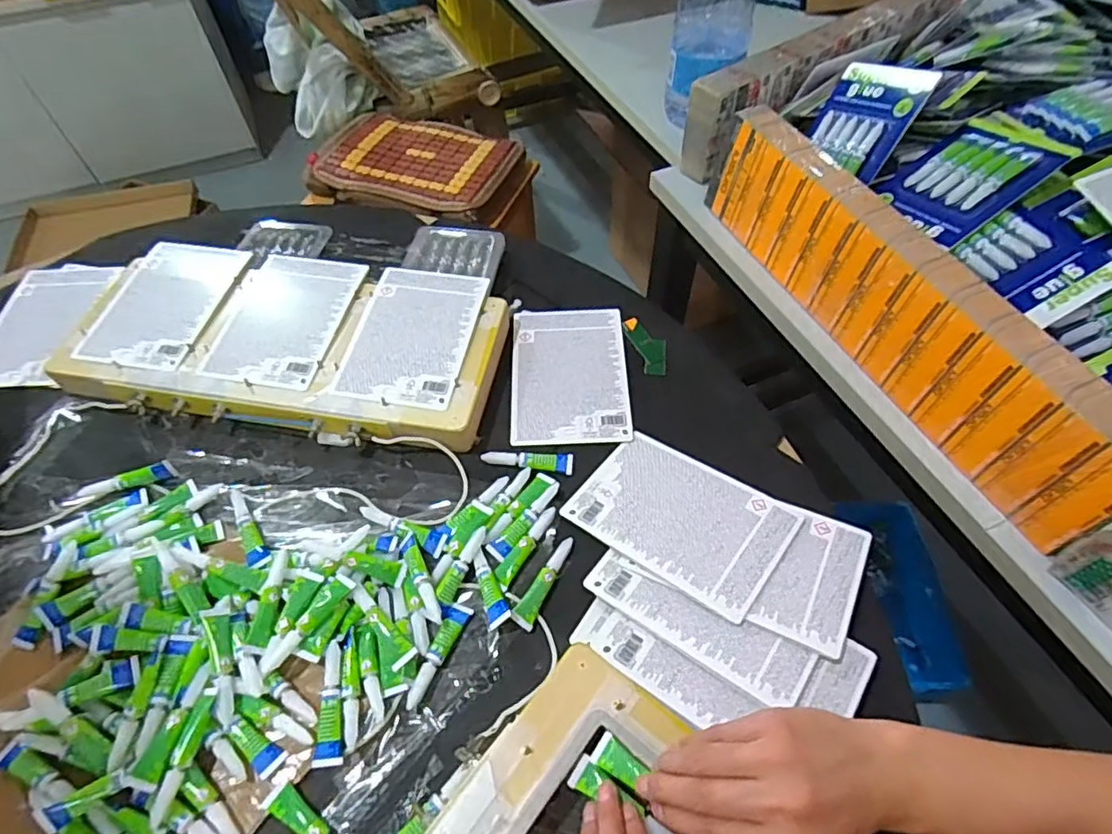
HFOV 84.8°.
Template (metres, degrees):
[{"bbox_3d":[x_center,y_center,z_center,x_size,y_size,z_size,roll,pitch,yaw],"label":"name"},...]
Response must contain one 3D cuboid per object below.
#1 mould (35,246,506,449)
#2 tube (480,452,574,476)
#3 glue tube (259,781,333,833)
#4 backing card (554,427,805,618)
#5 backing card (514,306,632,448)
[{"bbox_3d":[-0.267,-0.078,0.623,0.416,0.049,0.196,7,55,8],"label":"mould"},{"bbox_3d":[-0.026,0.041,0.555,0.083,0.008,0.021,1,54,3],"label":"tube"},{"bbox_3d":[-0.159,0.272,0.403,0.081,0.012,0.019,24,59,18],"label":"glue tube"},{"bbox_3d":[0.103,0.083,0.511,0.169,0.005,0.113,27,56,29],"label":"backing card"},{"bbox_3d":[0.015,-0.047,0.619,0.115,0.004,0.172,-2,56,1],"label":"backing card"}]

